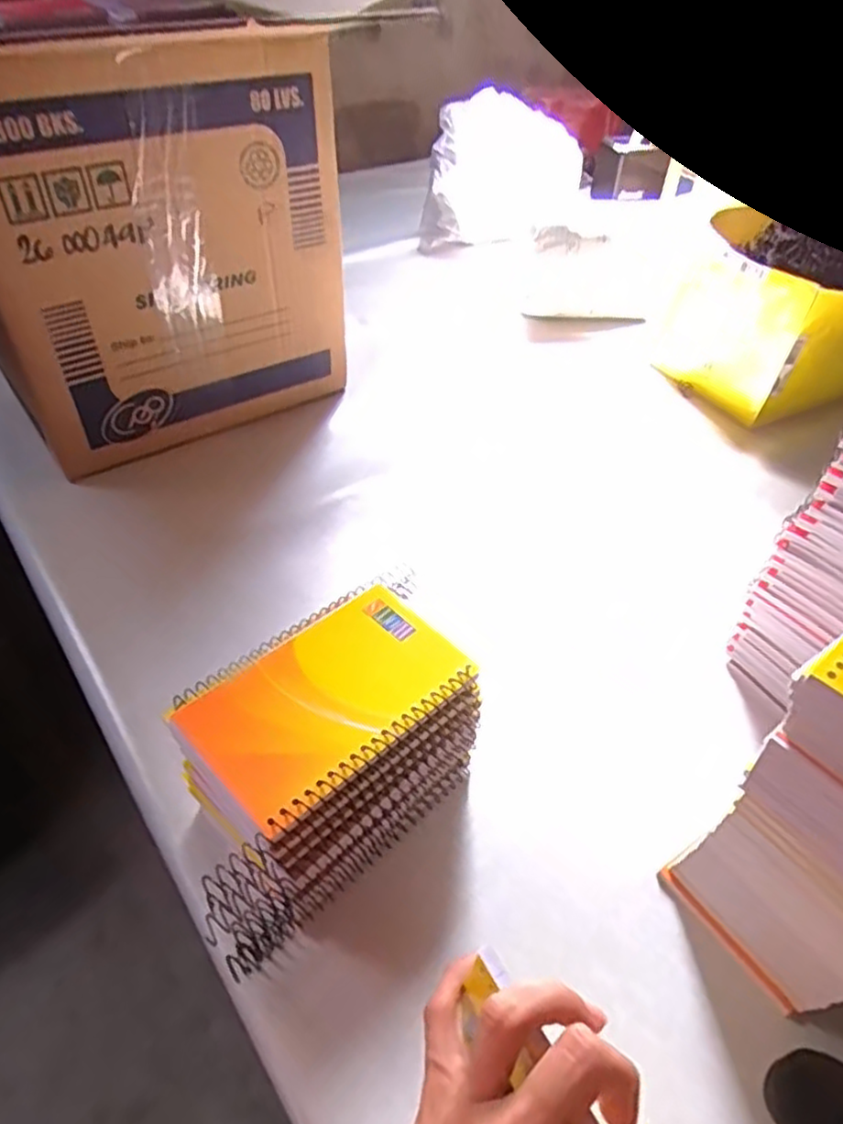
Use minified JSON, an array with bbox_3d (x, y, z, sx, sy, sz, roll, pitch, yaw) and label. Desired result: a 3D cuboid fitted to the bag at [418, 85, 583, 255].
[{"bbox_3d":[0.115,-0.532,0.970,0.205,0.175,0.165,10,45,9],"label":"bag"}]

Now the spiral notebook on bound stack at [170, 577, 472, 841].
[{"bbox_3d":[-0.047,0.063,0.343,0.127,0.012,0.089,-33,54,-30],"label":"spiral notebook on bound stack"}]

